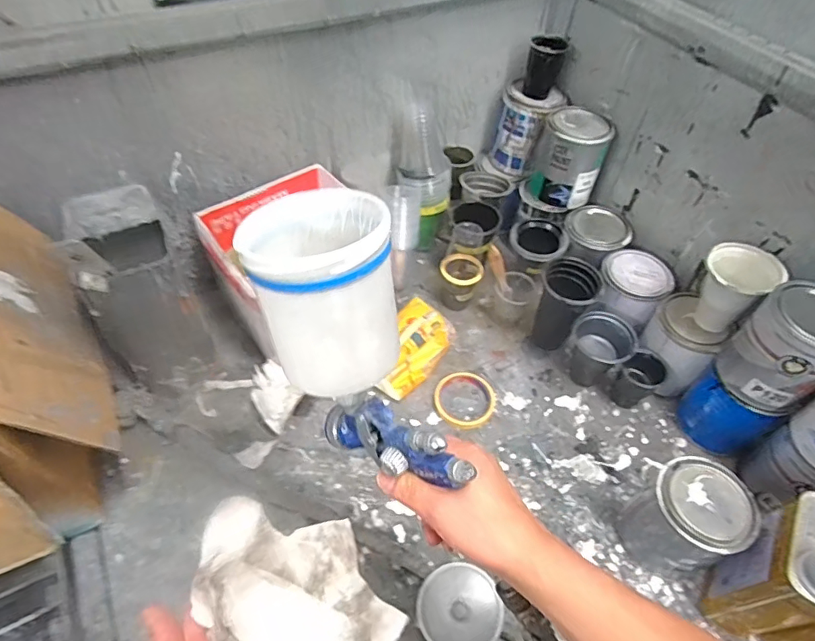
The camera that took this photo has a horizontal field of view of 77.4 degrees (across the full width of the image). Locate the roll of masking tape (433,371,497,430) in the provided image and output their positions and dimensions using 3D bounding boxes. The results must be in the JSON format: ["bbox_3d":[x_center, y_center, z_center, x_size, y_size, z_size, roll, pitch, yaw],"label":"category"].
[{"bbox_3d":[0.091,0.120,0.779,0.093,0.024,0.086,2,52,-2],"label":"roll of masking tape"}]

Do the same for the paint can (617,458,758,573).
[{"bbox_3d":[0.333,0.244,0.621,0.098,0.136,0.093,2,52,-2],"label":"paint can"}]

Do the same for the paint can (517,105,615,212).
[{"bbox_3d":[0.269,-0.272,0.865,0.111,0.140,0.115,2,52,-2],"label":"paint can"}]

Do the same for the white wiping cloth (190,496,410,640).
[{"bbox_3d":[-0.093,0.223,0.388,0.166,0.059,0.137,9,52,4],"label":"white wiping cloth"}]

